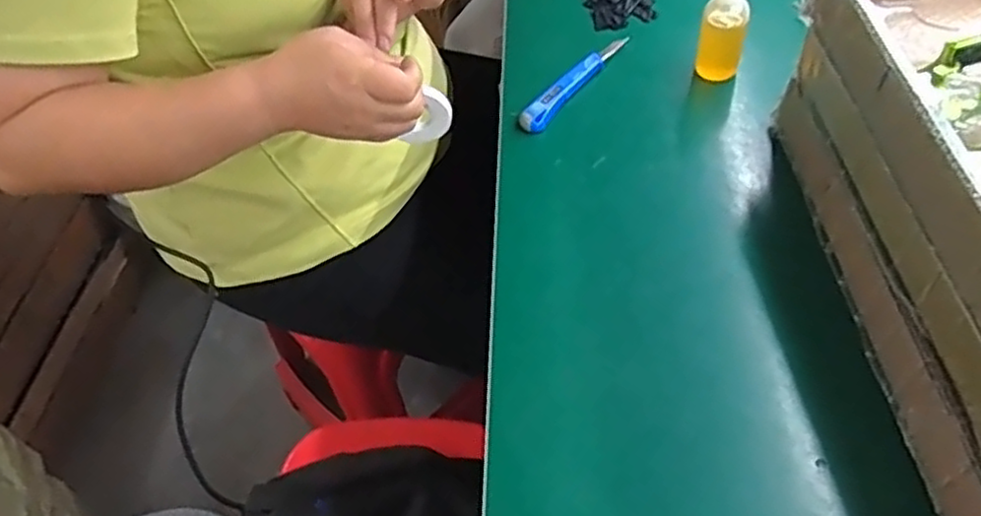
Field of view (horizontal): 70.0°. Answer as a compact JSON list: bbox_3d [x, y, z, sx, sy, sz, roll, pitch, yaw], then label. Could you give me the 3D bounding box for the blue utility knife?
[{"bbox_3d":[0.080,-0.169,0.656,0.025,0.014,0.159,29,61,25],"label":"blue utility knife"}]

